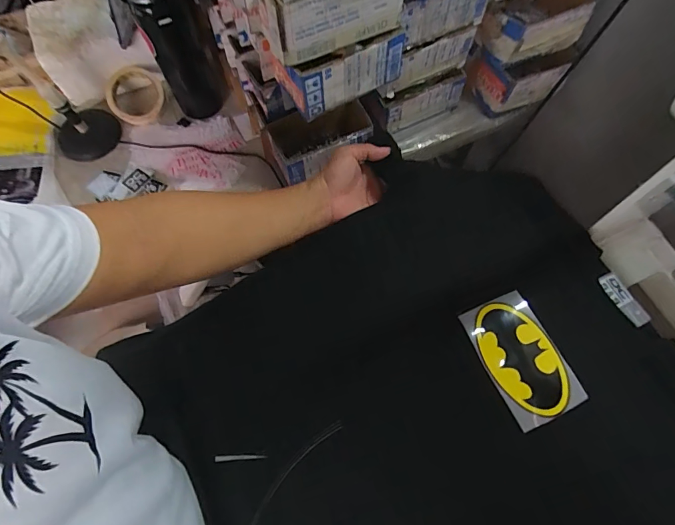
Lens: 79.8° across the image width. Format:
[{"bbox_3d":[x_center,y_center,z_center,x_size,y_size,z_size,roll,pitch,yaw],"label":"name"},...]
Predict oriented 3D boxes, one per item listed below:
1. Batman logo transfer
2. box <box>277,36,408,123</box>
[{"bbox_3d":[0.203,0.104,0.447,0.079,0.005,0.133,-23,68,-7],"label":"Batman logo transfer"},{"bbox_3d":[0.005,-0.262,0.525,0.153,0.070,0.082,-24,70,-9],"label":"box"}]

